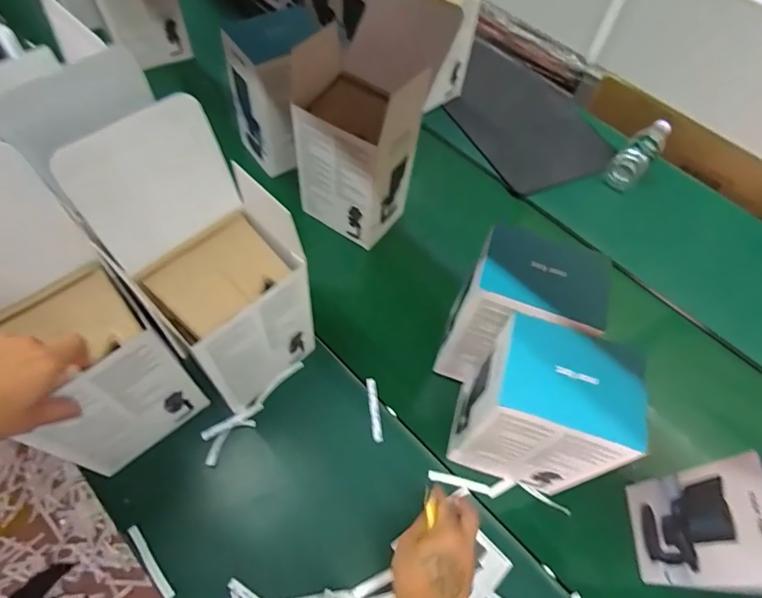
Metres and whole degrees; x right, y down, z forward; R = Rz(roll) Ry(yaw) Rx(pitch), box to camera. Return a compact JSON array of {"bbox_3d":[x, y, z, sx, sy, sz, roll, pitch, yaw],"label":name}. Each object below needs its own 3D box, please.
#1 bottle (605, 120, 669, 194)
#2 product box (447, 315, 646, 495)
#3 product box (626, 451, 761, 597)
[{"bbox_3d":[0.549,-0.317,0.967,0.067,0.055,0.234,38,64,19],"label":"bottle"},{"bbox_3d":[0.189,0.137,0.563,0.154,0.216,0.116,16,59,7],"label":"product box"},{"bbox_3d":[0.419,0.259,0.513,0.156,0.220,0.112,5,58,1],"label":"product box"}]

